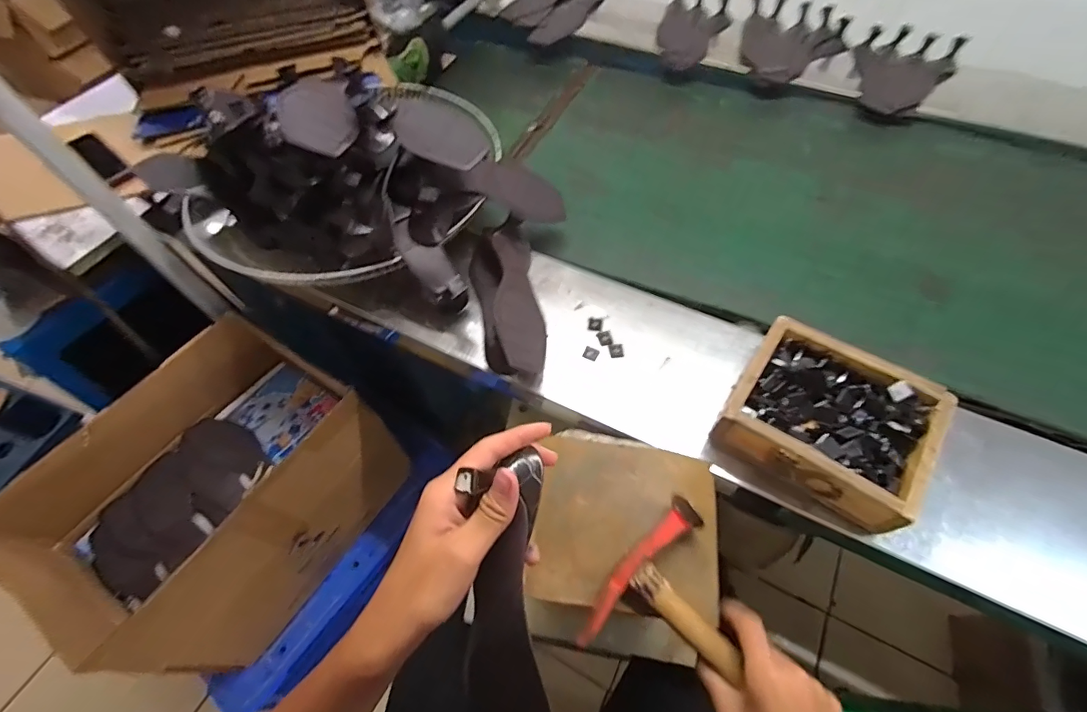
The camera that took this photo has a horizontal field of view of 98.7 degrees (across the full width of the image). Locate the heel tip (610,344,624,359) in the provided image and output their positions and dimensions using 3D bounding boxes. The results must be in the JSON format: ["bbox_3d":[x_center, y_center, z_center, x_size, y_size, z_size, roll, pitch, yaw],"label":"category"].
[{"bbox_3d":[0.090,-0.007,0.572,0.017,0.004,0.017,-7,58,-2],"label":"heel tip"}]

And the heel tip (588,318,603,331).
[{"bbox_3d":[0.066,-0.041,0.592,0.017,0.004,0.018,6,59,6],"label":"heel tip"}]

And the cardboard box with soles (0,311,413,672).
[{"bbox_3d":[-0.536,0.220,0.784,0.308,0.273,0.451,28,63,18],"label":"cardboard box with soles"}]

